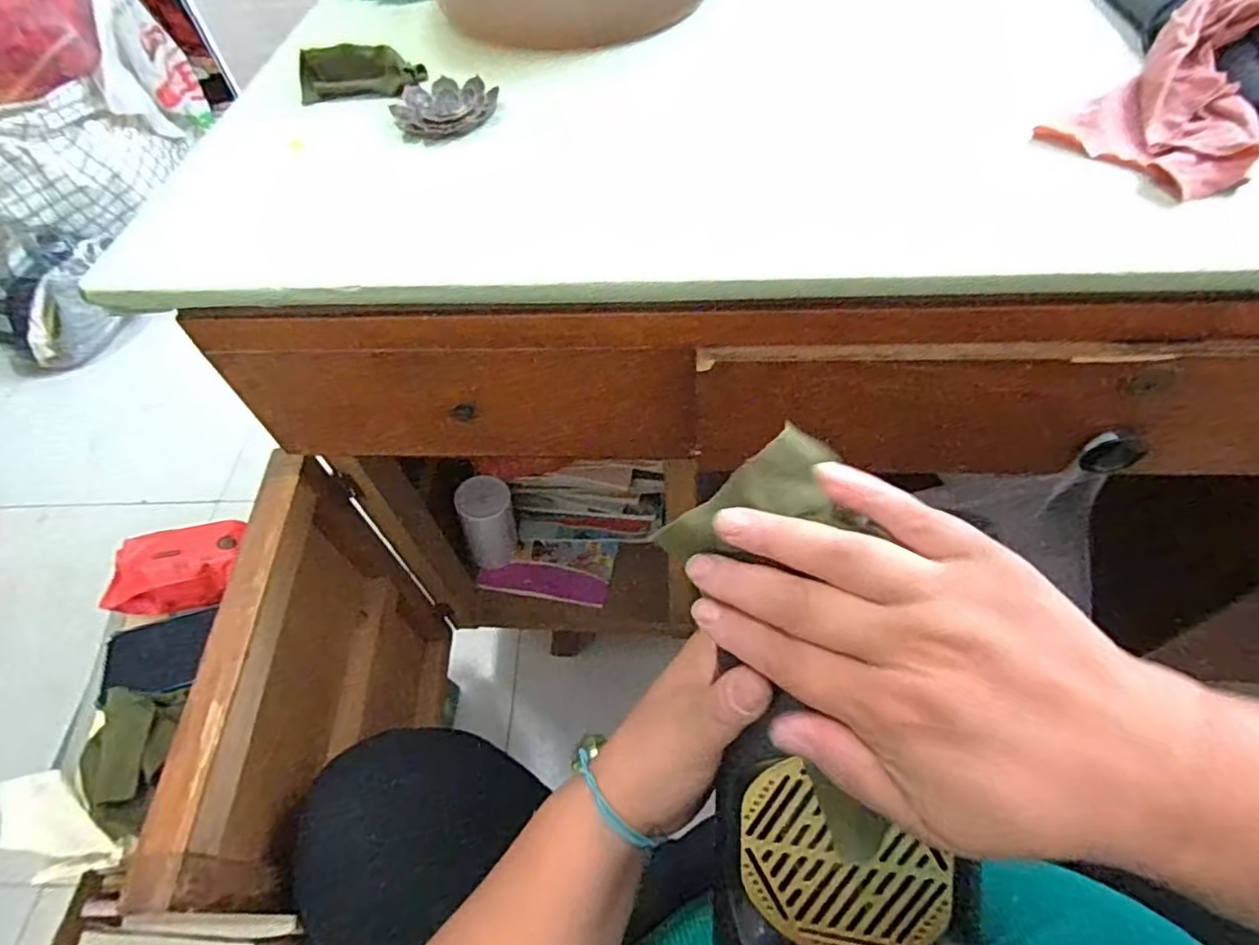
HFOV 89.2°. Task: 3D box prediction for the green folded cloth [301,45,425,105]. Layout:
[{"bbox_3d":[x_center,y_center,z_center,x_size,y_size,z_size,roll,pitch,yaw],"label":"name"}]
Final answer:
[{"bbox_3d":[-0.198,-0.294,0.467,0.086,0.028,0.034,1,55,5],"label":"green folded cloth"}]

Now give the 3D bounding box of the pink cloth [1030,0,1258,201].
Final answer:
[{"bbox_3d":[0.344,-0.246,0.374,0.095,0.030,0.228,36,80,25],"label":"pink cloth"}]

